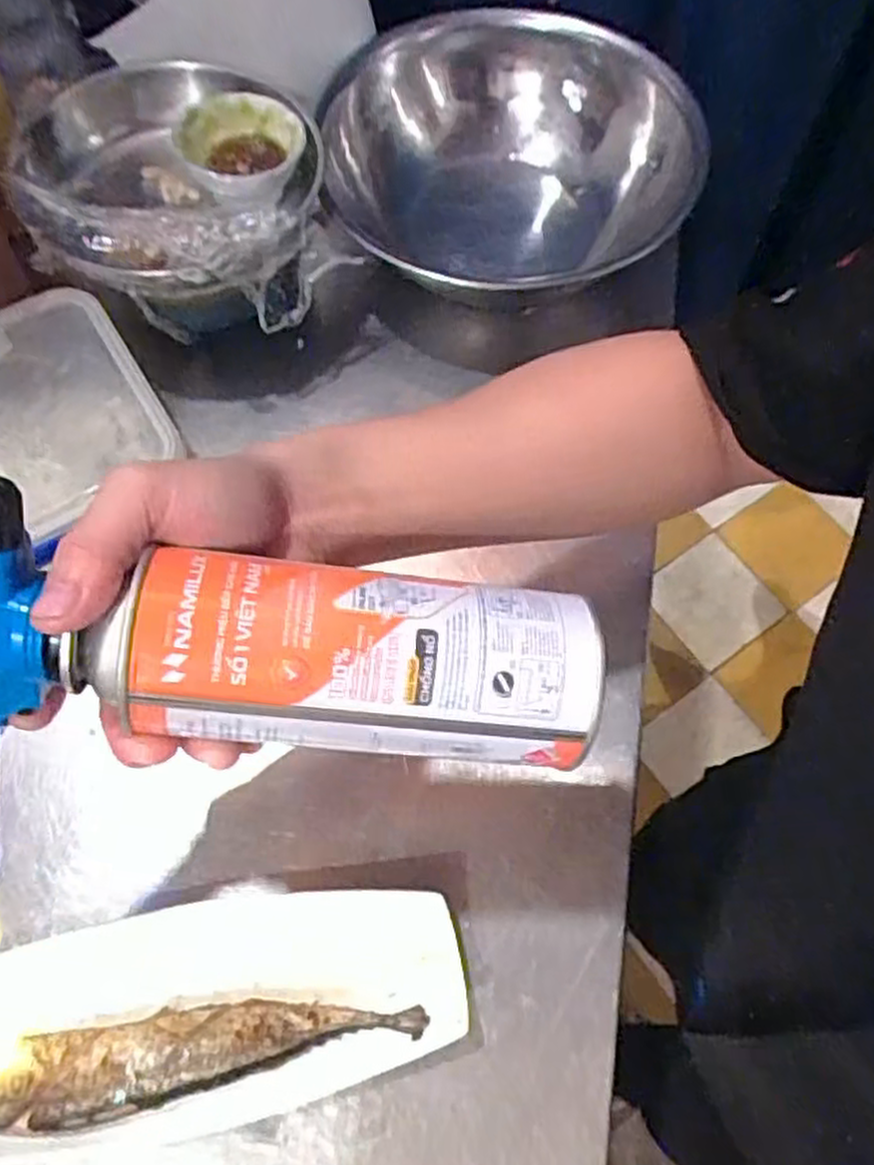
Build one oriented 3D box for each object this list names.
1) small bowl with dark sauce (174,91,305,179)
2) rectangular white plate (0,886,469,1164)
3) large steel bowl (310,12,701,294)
[{"bbox_3d":[-0.129,-0.290,0.510,0.072,0.036,0.063,-40,73,-15],"label":"small bowl with dark sauce"},{"bbox_3d":[-0.135,0.219,0.395,0.293,0.035,0.100,-11,68,-5],"label":"rectangular white plate"},{"bbox_3d":[0.046,-0.307,0.578,0.254,0.114,0.224,-15,68,-6],"label":"large steel bowl"}]

